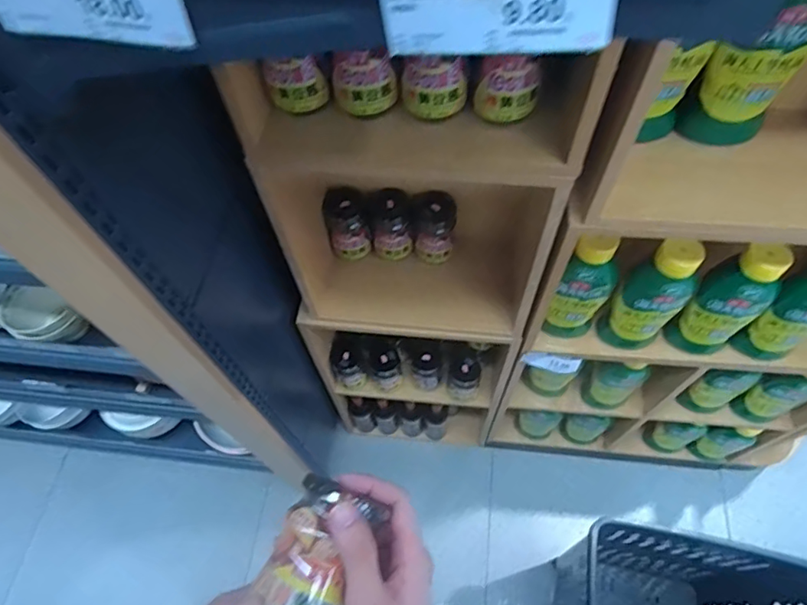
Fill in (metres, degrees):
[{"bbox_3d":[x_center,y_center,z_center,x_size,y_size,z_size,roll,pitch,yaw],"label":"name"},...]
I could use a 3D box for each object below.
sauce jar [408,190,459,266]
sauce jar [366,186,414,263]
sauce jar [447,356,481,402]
[{"bbox_3d":[0.048,-0.128,0.880,0.075,0.109,0.075,-1,61,2],"label":"sauce jar"},{"bbox_3d":[-0.022,-0.130,0.896,0.070,0.115,0.071,-1,61,2],"label":"sauce jar"},{"bbox_3d":[0.131,0.163,1.133,0.062,0.108,0.067,-1,61,2],"label":"sauce jar"}]

